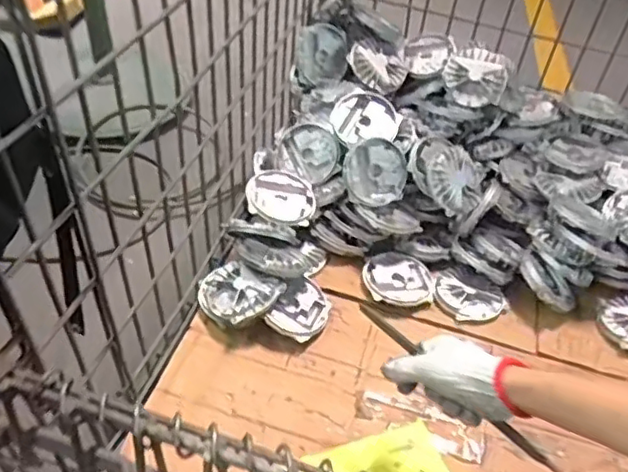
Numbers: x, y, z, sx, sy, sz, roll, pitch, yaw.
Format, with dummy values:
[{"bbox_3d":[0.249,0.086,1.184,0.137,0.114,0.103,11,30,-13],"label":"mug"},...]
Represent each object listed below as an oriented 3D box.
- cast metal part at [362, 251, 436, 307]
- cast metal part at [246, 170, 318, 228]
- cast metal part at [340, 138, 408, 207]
[{"bbox_3d":[0.135,0.069,0.968,0.111,0.017,0.098,11,45,5],"label":"cast metal part"},{"bbox_3d":[-0.049,-0.063,0.978,0.110,0.027,0.117,3,45,-3],"label":"cast metal part"},{"bbox_3d":[0.099,-0.105,0.995,0.105,0.109,0.019,6,2,-11],"label":"cast metal part"}]

